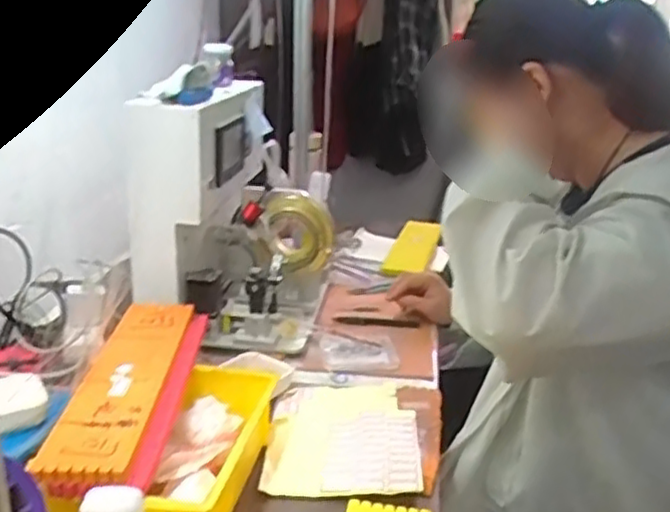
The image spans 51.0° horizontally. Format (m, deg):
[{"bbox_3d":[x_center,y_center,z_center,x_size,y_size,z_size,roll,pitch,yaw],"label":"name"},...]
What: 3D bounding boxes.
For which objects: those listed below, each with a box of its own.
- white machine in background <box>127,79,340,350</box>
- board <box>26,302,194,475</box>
[{"bbox_3d":[-0.140,-0.071,1.057,0.262,0.343,0.288,3,20,1],"label":"white machine in background"},{"bbox_3d":[-0.219,0.121,0.739,0.083,0.008,0.333,2,20,-1],"label":"board"}]

